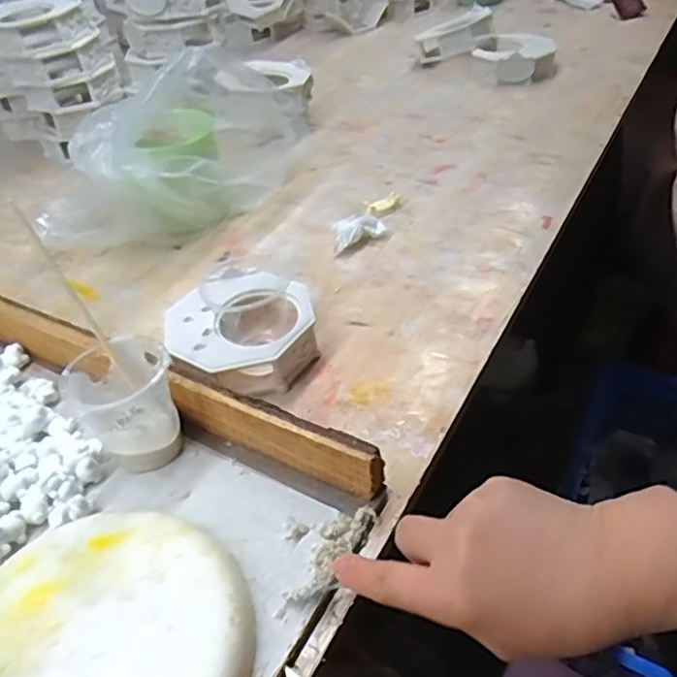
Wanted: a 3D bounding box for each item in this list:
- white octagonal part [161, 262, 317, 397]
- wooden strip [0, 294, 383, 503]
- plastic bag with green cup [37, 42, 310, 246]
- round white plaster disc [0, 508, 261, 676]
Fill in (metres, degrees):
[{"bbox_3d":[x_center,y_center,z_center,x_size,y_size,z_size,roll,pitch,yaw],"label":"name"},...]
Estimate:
[{"bbox_3d":[-0.078,-0.006,0.502,0.116,0.045,0.112,22,49,27],"label":"white octagonal part"},{"bbox_3d":[-0.228,0.007,0.505,0.583,0.058,0.019,18,48,24],"label":"wooden strip"},{"bbox_3d":[-0.172,-0.202,0.647,0.167,0.158,0.261,16,47,22],"label":"plastic bag with green cup"},{"bbox_3d":[-0.120,0.160,0.323,0.146,0.018,0.159,-3,43,3],"label":"round white plaster disc"}]

